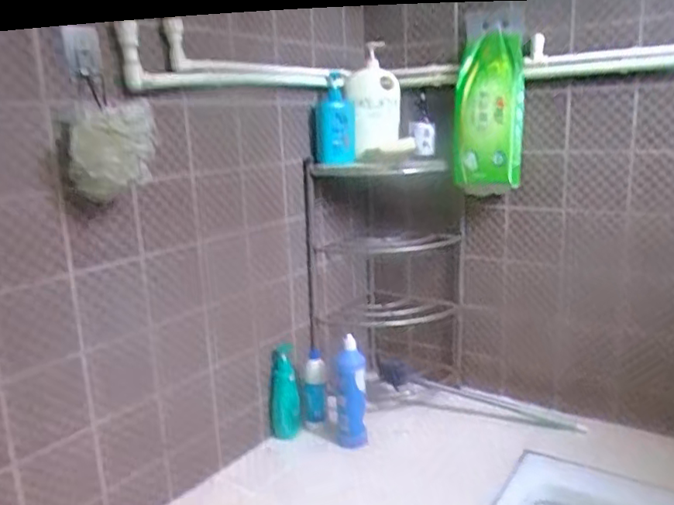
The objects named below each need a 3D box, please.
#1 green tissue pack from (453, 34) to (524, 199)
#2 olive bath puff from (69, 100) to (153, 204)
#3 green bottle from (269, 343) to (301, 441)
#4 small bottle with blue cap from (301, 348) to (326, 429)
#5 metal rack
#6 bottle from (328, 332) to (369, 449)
[{"bbox_3d":[0.361,-0.322,1.383,0.153,0.358,0.097,3,15,17],"label":"green tissue pack"},{"bbox_3d":[-0.388,-0.169,1.005,0.143,0.161,0.183,-7,15,-21],"label":"olive bath puff"},{"bbox_3d":[-0.138,0.370,1.530,0.081,0.246,0.084,-7,13,-19],"label":"green bottle"},{"bbox_3d":[-0.059,0.374,1.549,0.065,0.216,0.065,-3,12,-2],"label":"small bottle with blue cap"},{"bbox_3d":[0.133,0.067,1.566,0.421,0.621,0.215,-3,12,-4],"label":"metal rack"},{"bbox_3d":[0.030,0.357,1.475,0.081,0.279,0.088,-4,12,-7],"label":"bottle"}]

